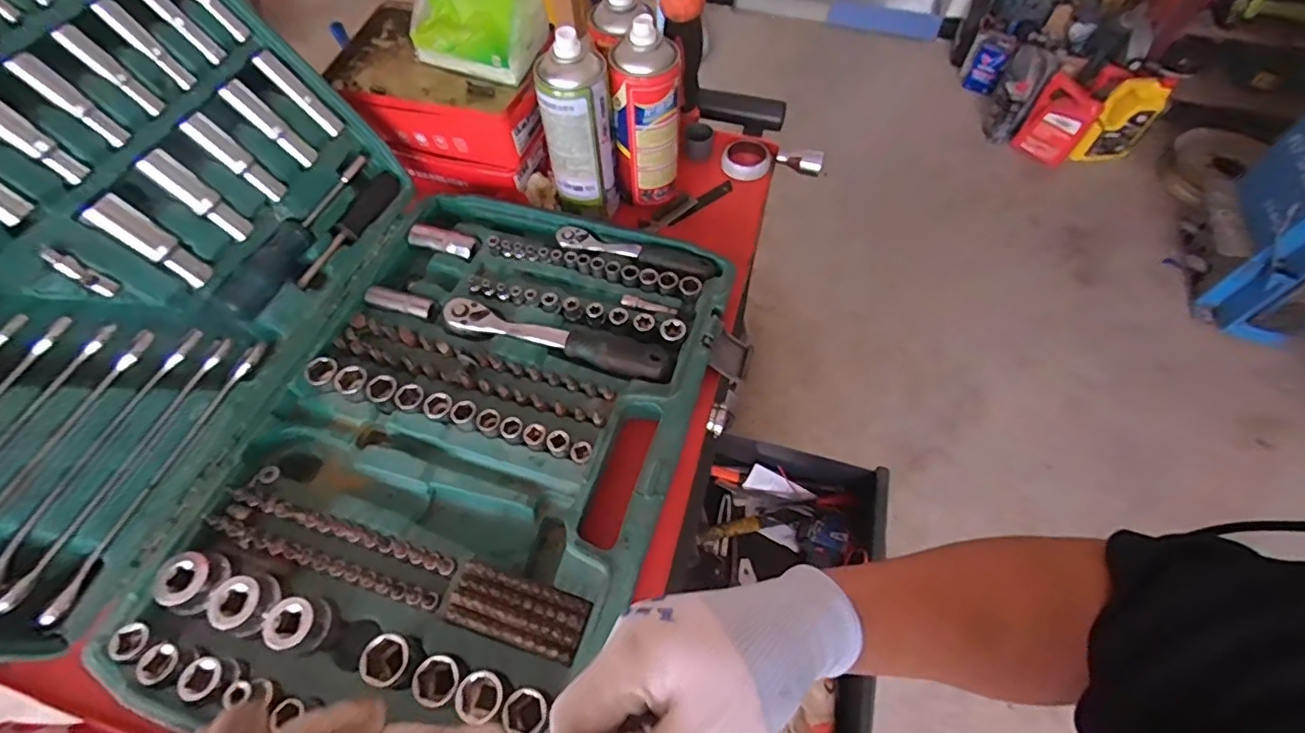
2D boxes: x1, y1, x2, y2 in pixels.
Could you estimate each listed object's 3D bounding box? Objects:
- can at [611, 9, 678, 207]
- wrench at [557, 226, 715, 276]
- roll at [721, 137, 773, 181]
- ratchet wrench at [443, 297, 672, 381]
[{"bbox_3d":[-0.005,-0.239,0.554,0.061,0.164,0.054,-1,58,0],"label":"can"},{"bbox_3d":[-0.016,-0.108,0.536,0.150,0.016,0.026,16,59,10],"label":"wrench"},{"bbox_3d":[0.107,-0.236,0.654,0.055,0.020,0.058,11,59,7],"label":"roll"},{"bbox_3d":[-0.081,-0.027,0.489,0.198,0.022,0.036,13,59,8],"label":"ratchet wrench"}]

